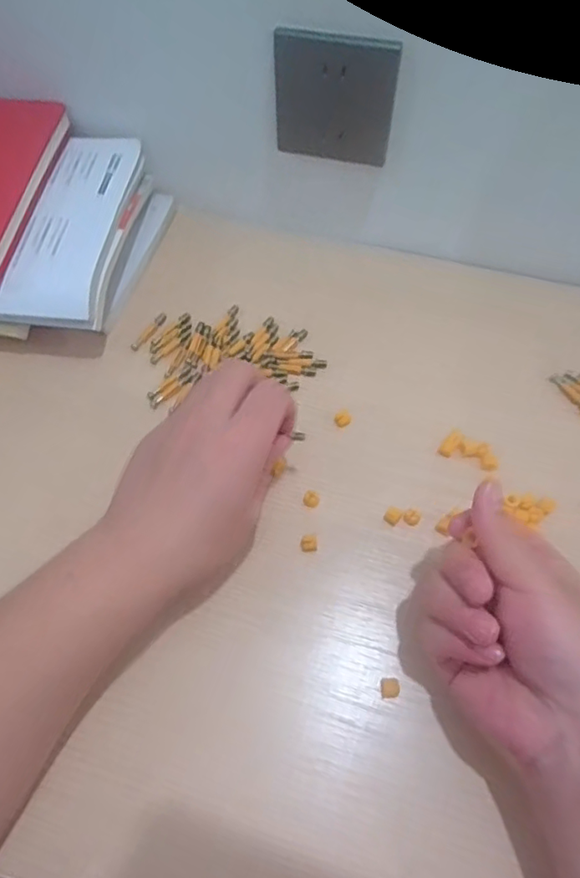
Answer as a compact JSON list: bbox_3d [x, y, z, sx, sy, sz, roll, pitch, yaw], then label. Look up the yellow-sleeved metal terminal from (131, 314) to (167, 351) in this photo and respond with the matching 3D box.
[{"bbox_3d":[-0.115,-0.088,0.459,0.009,0.004,0.041,32,68,16],"label":"yellow-sleeved metal terminal"}]

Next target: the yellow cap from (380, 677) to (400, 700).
[{"bbox_3d":[0.059,0.147,0.333,0.011,0.009,0.011,-5,63,-2],"label":"yellow cap"}]

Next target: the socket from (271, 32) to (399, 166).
[{"bbox_3d":[0.032,-0.241,0.402,0.083,0.087,0.008,9,62,5],"label":"socket"}]

